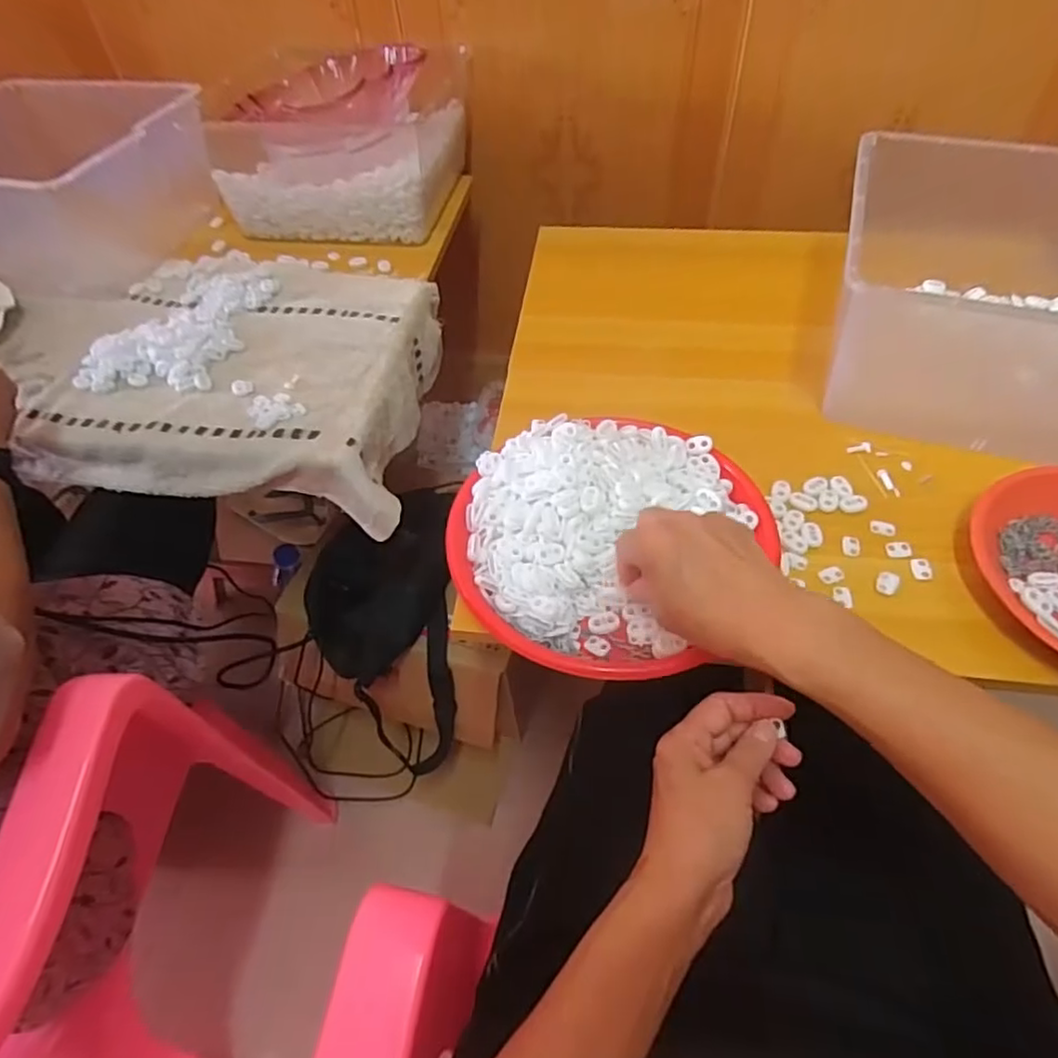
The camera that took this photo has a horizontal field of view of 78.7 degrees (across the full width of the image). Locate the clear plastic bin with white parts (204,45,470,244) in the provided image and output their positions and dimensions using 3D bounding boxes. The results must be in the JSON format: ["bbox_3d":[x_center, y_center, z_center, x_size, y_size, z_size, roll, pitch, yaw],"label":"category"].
[{"bbox_3d":[-0.231,-0.509,0.838,0.259,0.142,0.264,5,53,8],"label":"clear plastic bin with white parts"}]

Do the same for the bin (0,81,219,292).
[{"bbox_3d":[-0.562,-0.409,0.778,0.273,0.146,0.316,13,54,13],"label":"bin"}]

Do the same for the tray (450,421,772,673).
[{"bbox_3d":[0.063,0.001,0.482,0.236,0.047,0.213,-1,53,2],"label":"tray"}]

